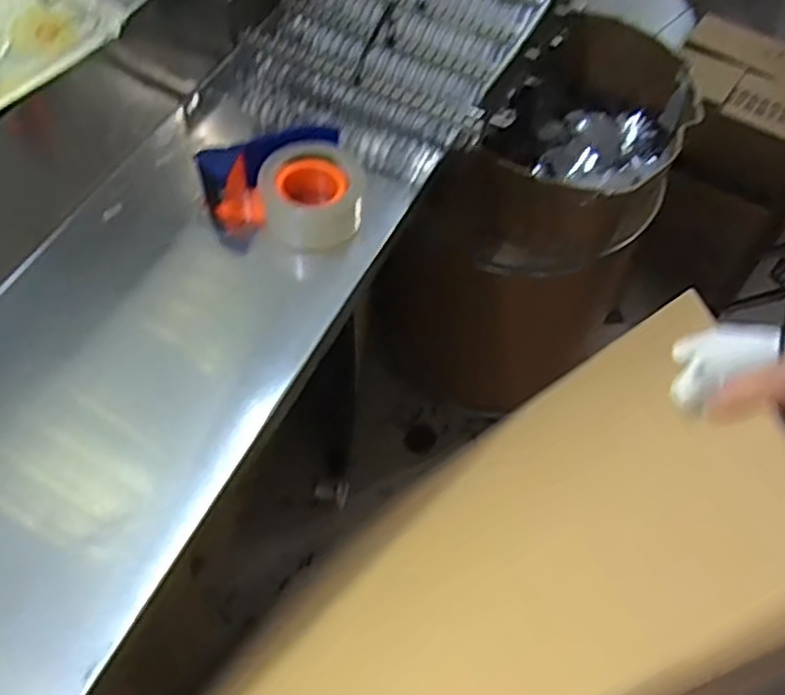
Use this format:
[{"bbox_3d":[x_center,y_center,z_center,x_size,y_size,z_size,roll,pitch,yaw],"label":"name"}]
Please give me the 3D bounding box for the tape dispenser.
[{"bbox_3d":[-0.112,-0.153,0.761,0.151,0.094,0.101,-16,60,-11],"label":"tape dispenser"}]

